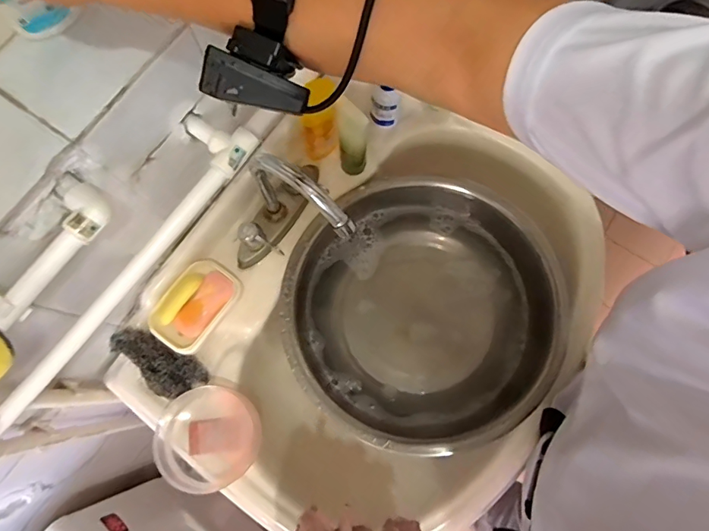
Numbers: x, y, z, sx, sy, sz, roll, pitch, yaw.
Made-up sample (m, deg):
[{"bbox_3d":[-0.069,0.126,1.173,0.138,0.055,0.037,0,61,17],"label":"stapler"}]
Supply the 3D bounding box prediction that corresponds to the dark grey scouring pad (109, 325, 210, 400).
[{"bbox_3d":[-0.254,0.128,0.584,0.125,0.012,0.058,34,59,-12],"label":"dark grey scouring pad"}]

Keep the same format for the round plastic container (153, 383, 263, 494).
[{"bbox_3d":[-0.187,0.214,0.576,0.125,0.058,0.115,0,74,0],"label":"round plastic container"}]

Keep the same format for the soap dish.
[{"bbox_3d":[-0.214,0.052,0.603,0.080,0.038,0.124,35,77,10],"label":"soap dish"}]

